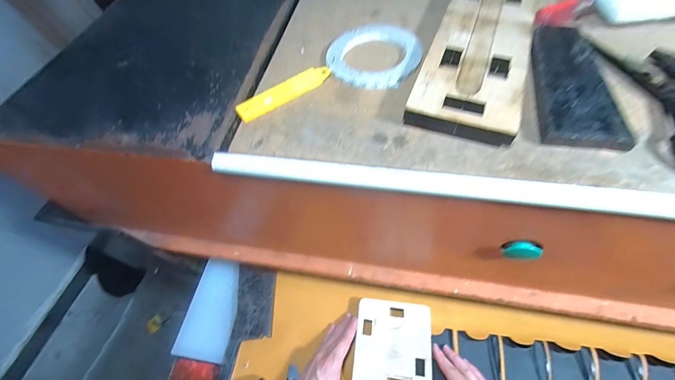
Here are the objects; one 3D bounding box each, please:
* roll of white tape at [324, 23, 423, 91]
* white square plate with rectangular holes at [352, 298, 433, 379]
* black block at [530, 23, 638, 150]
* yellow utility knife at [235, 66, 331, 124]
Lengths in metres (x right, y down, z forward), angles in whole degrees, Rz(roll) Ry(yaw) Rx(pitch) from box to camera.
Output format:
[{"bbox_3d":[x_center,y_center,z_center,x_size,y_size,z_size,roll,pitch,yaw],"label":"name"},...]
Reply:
[{"bbox_3d":[0.051,-0.182,0.398,0.116,0.011,0.131,34,66,24],"label":"roll of white tape"},{"bbox_3d":[0.095,0.265,0.507,0.125,0.014,0.145,4,57,8],"label":"white square plate with rectangular holes"},{"bbox_3d":[0.258,-0.122,0.336,0.074,0.018,0.192,7,58,10],"label":"black block"},{"bbox_3d":[-0.063,-0.122,0.369,0.128,0.013,0.023,-33,60,-16],"label":"yellow utility knife"}]

